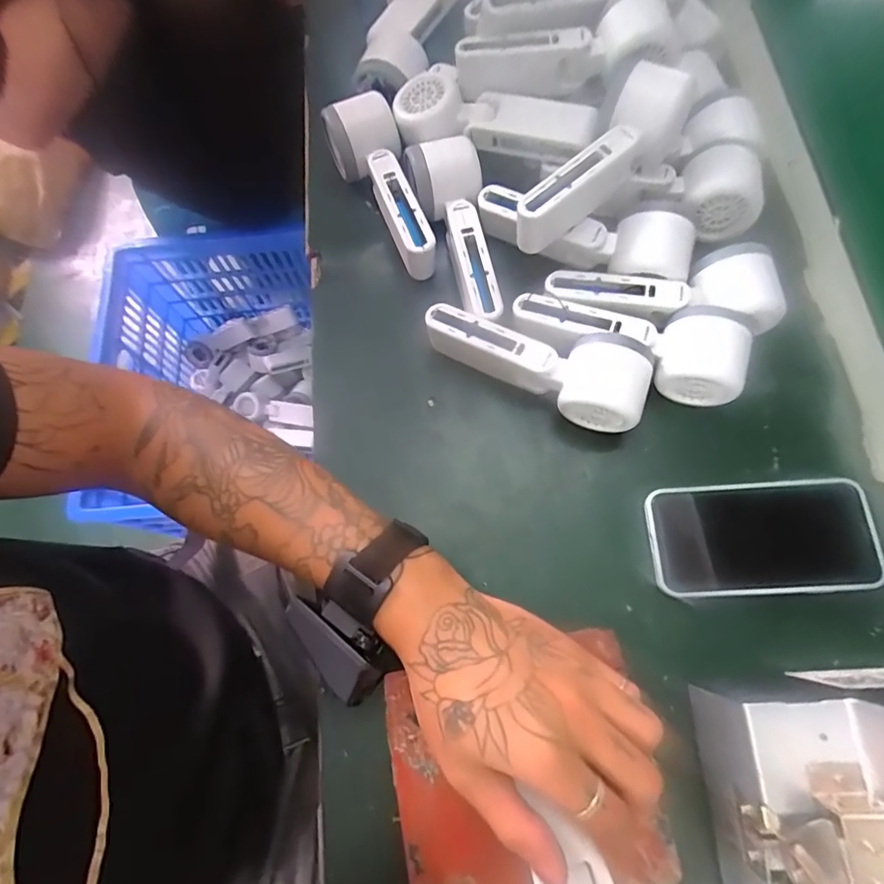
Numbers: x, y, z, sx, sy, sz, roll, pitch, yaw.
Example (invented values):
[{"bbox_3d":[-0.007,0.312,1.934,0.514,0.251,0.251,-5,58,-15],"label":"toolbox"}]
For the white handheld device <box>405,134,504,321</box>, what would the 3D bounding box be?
[{"bbox_3d":[0.010,-0.165,0.415,0.058,0.044,0.154,-8,72,0],"label":"white handheld device"}]

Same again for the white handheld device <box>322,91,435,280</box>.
[{"bbox_3d":[-0.043,-0.207,0.424,0.053,0.053,0.143,-27,73,-6],"label":"white handheld device"}]

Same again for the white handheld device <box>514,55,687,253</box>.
[{"bbox_3d":[0.117,-0.202,0.379,0.053,0.064,0.162,39,78,13],"label":"white handheld device"}]

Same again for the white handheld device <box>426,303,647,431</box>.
[{"bbox_3d":[0.067,-0.061,0.380,0.165,0.054,0.059,21,74,9],"label":"white handheld device"}]

